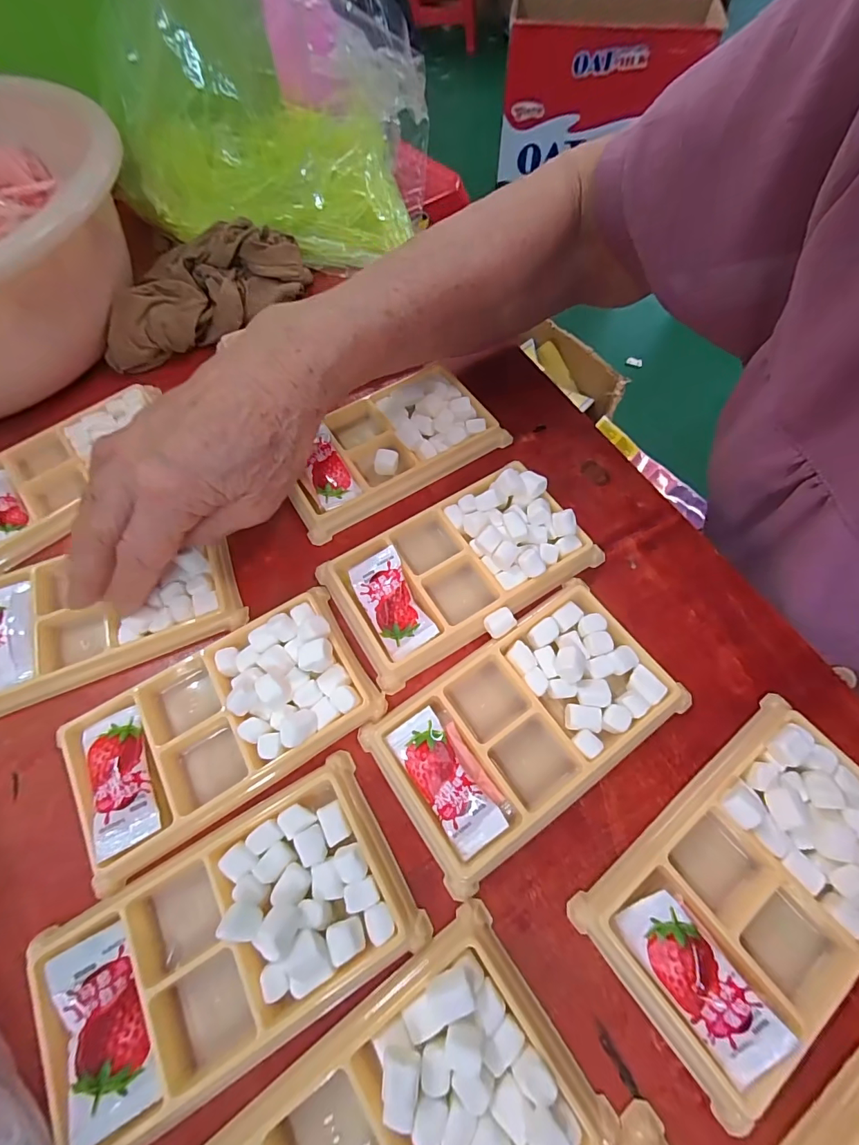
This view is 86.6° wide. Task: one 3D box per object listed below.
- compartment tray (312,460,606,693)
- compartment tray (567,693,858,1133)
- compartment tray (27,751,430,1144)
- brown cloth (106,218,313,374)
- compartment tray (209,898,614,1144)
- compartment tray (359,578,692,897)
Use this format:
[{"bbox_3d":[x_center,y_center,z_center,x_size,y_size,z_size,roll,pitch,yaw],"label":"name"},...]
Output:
[{"bbox_3d":[0.015,-0.007,0.239,0.132,0.018,0.074,-29,68,-13],"label":"compartment tray"},{"bbox_3d":[0.131,0.119,0.177,0.132,0.021,0.073,-35,69,-16],"label":"compartment tray"},{"bbox_3d":[-0.076,0.140,0.175,0.131,0.024,0.074,-27,67,-13],"label":"compartment tray"},{"bbox_3d":[-0.163,-0.207,0.325,0.155,0.036,0.069,-28,67,-13],"label":"brown cloth"},{"bbox_3d":[-0.010,0.189,0.143,0.126,0.015,0.077,-34,69,-15],"label":"compartment tray"},{"bbox_3d":[0.044,0.064,0.207,0.133,0.015,0.074,-32,68,-15],"label":"compartment tray"}]

